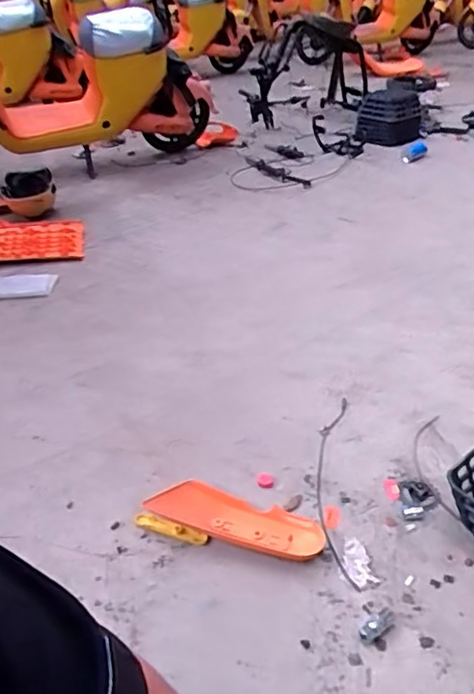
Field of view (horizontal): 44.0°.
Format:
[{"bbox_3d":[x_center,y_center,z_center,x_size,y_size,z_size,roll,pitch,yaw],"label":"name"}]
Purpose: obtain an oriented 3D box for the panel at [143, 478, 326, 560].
[{"bbox_3d":[0.001,0.325,1.135,0.337,0.051,0.101,9,37,15],"label":"panel"}]

